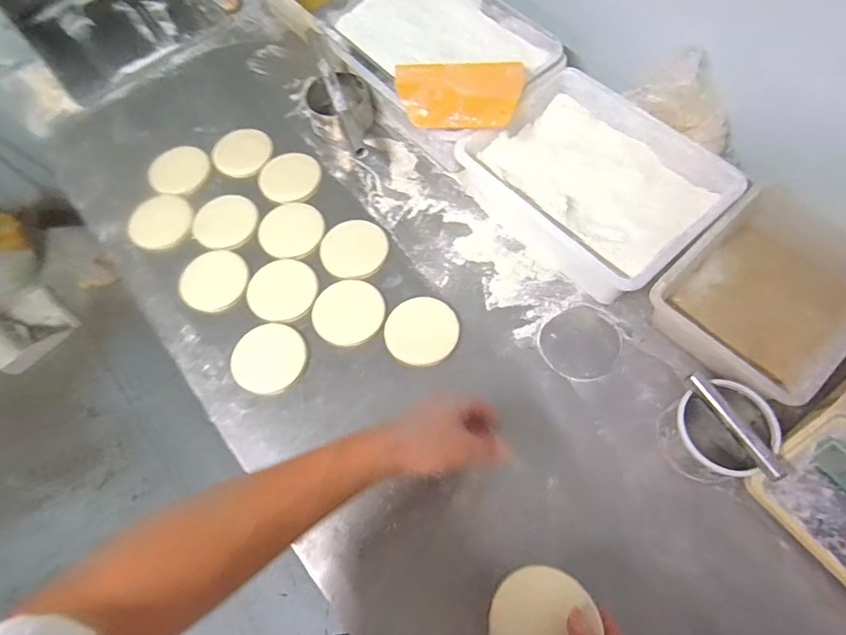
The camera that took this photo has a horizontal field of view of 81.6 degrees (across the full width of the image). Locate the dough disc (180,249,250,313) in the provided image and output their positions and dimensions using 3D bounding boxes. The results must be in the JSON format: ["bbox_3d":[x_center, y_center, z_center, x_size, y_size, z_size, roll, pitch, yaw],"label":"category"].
[{"bbox_3d":[-0.312,-0.056,0.733,0.101,0.008,0.097,-1,65,2],"label":"dough disc"}]

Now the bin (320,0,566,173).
[{"bbox_3d":[0.030,-0.428,0.820,0.278,0.136,0.380,-36,68,-14],"label":"bin"}]

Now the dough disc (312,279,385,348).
[{"bbox_3d":[-0.106,-0.009,0.699,0.098,0.007,0.103,-1,65,2],"label":"dough disc"}]

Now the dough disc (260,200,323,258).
[{"bbox_3d":[-0.205,-0.141,0.767,0.096,0.007,0.109,0,65,3],"label":"dough disc"}]

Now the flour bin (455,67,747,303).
[{"bbox_3d":[0.242,-0.190,0.714,0.247,0.098,0.324,-38,69,-14],"label":"flour bin"}]

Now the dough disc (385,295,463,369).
[{"bbox_3d":[-0.001,0.017,0.678,0.097,0.007,0.104,-1,65,2],"label":"dough disc"}]

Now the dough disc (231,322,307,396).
[{"bbox_3d":[-0.211,0.055,0.672,0.098,0.006,0.098,-1,65,2],"label":"dough disc"}]

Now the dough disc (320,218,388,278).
[{"bbox_3d":[-0.104,-0.107,0.748,0.098,0.008,0.107,-1,65,2],"label":"dough disc"}]

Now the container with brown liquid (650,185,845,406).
[{"bbox_3d":[0.441,-0.031,0.632,0.250,0.078,0.199,-40,69,-15],"label":"container with brown liquid"}]

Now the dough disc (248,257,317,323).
[{"bbox_3d":[-0.205,-0.042,0.722,0.098,0.007,0.101,-1,65,2],"label":"dough disc"}]

